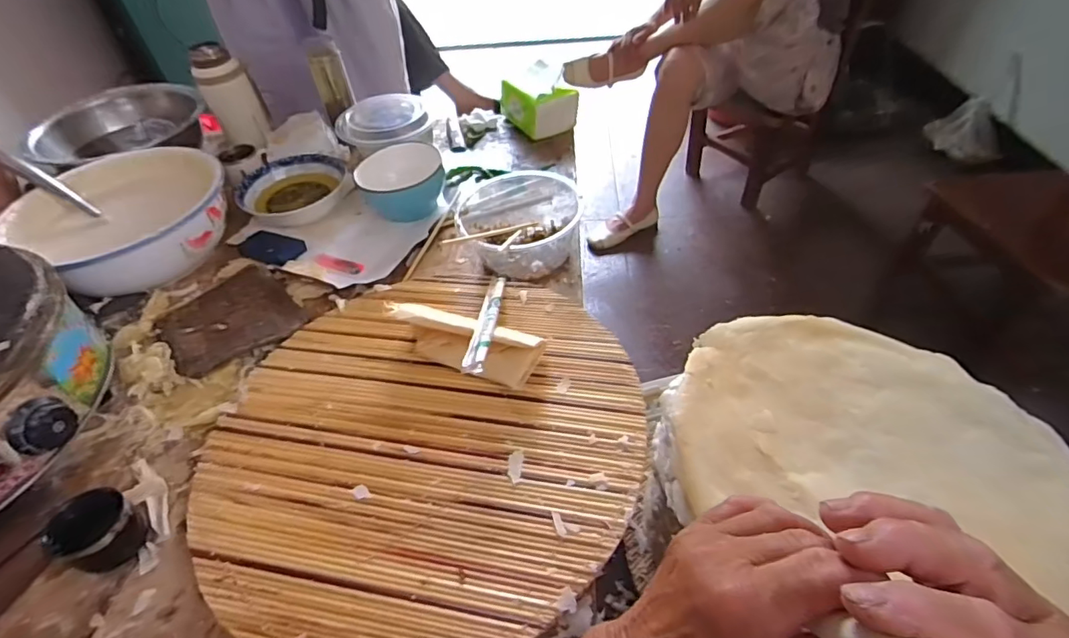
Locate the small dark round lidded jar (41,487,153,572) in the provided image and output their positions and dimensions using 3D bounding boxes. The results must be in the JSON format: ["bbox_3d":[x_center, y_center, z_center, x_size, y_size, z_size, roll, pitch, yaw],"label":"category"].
[{"bbox_3d":[-0.397,0.194,0.475,0.052,0.051,0.060,19,51,21],"label":"small dark round lidded jar"}]

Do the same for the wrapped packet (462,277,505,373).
[{"bbox_3d":[-0.053,0.000,0.578,0.023,0.011,0.223,-2,26,4],"label":"wrapped packet"}]

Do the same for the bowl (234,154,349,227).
[{"bbox_3d":[-0.398,-0.216,0.864,0.167,0.045,0.135,-2,47,4],"label":"bowl"}]

